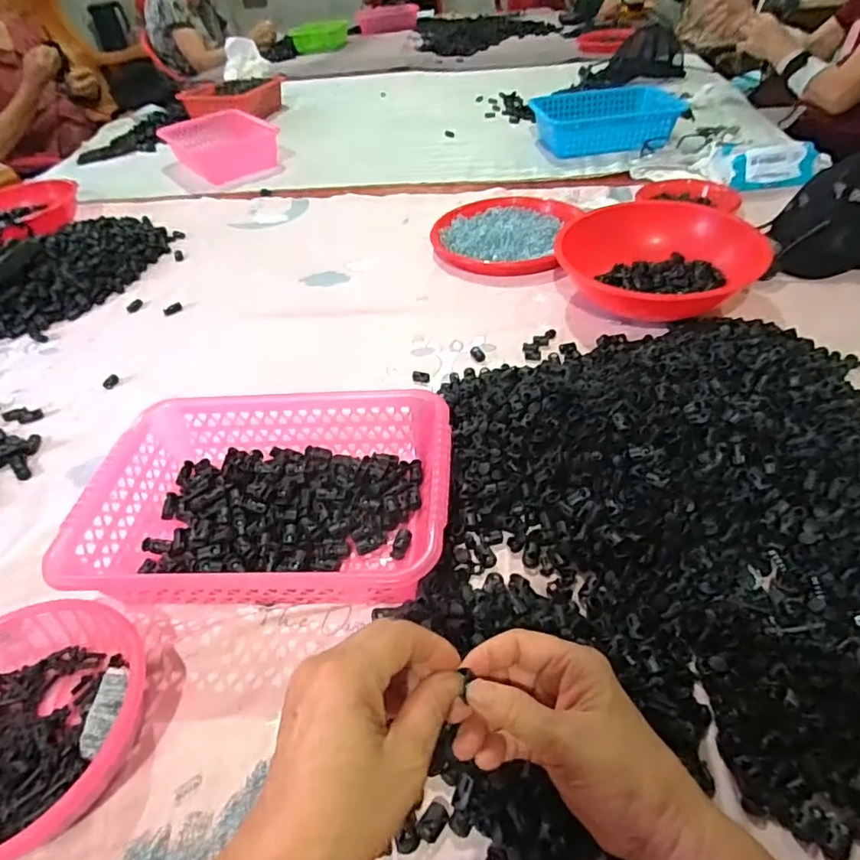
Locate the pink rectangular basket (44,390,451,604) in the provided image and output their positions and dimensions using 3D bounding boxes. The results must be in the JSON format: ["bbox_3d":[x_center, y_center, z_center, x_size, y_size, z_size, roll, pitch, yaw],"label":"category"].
[{"bbox_3d":[-0.136,0.062,0.512,0.306,0.081,0.202,-2,43,5],"label":"pink rectangular basket"}]

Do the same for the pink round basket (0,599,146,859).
[{"bbox_3d":[-0.278,0.204,0.386,0.164,0.050,0.168,-3,43,3],"label":"pink round basket"}]

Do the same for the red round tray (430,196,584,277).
[{"bbox_3d":[0.118,-0.332,0.936,0.225,0.036,0.219,-3,43,3],"label":"red round tray"}]

